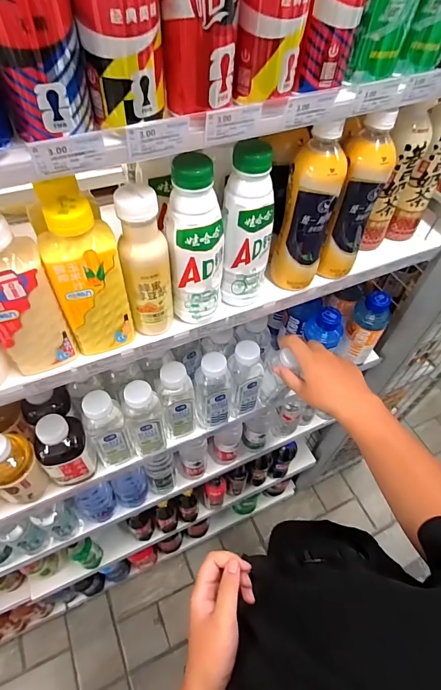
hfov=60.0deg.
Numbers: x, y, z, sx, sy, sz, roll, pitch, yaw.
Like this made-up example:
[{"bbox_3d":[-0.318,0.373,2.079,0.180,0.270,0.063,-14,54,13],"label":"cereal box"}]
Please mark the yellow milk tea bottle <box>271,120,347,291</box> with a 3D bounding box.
[{"bbox_3d":[0.108,-0.162,0.469,0.057,0.201,0.057,22,55,12],"label":"yellow milk tea bottle"}]

